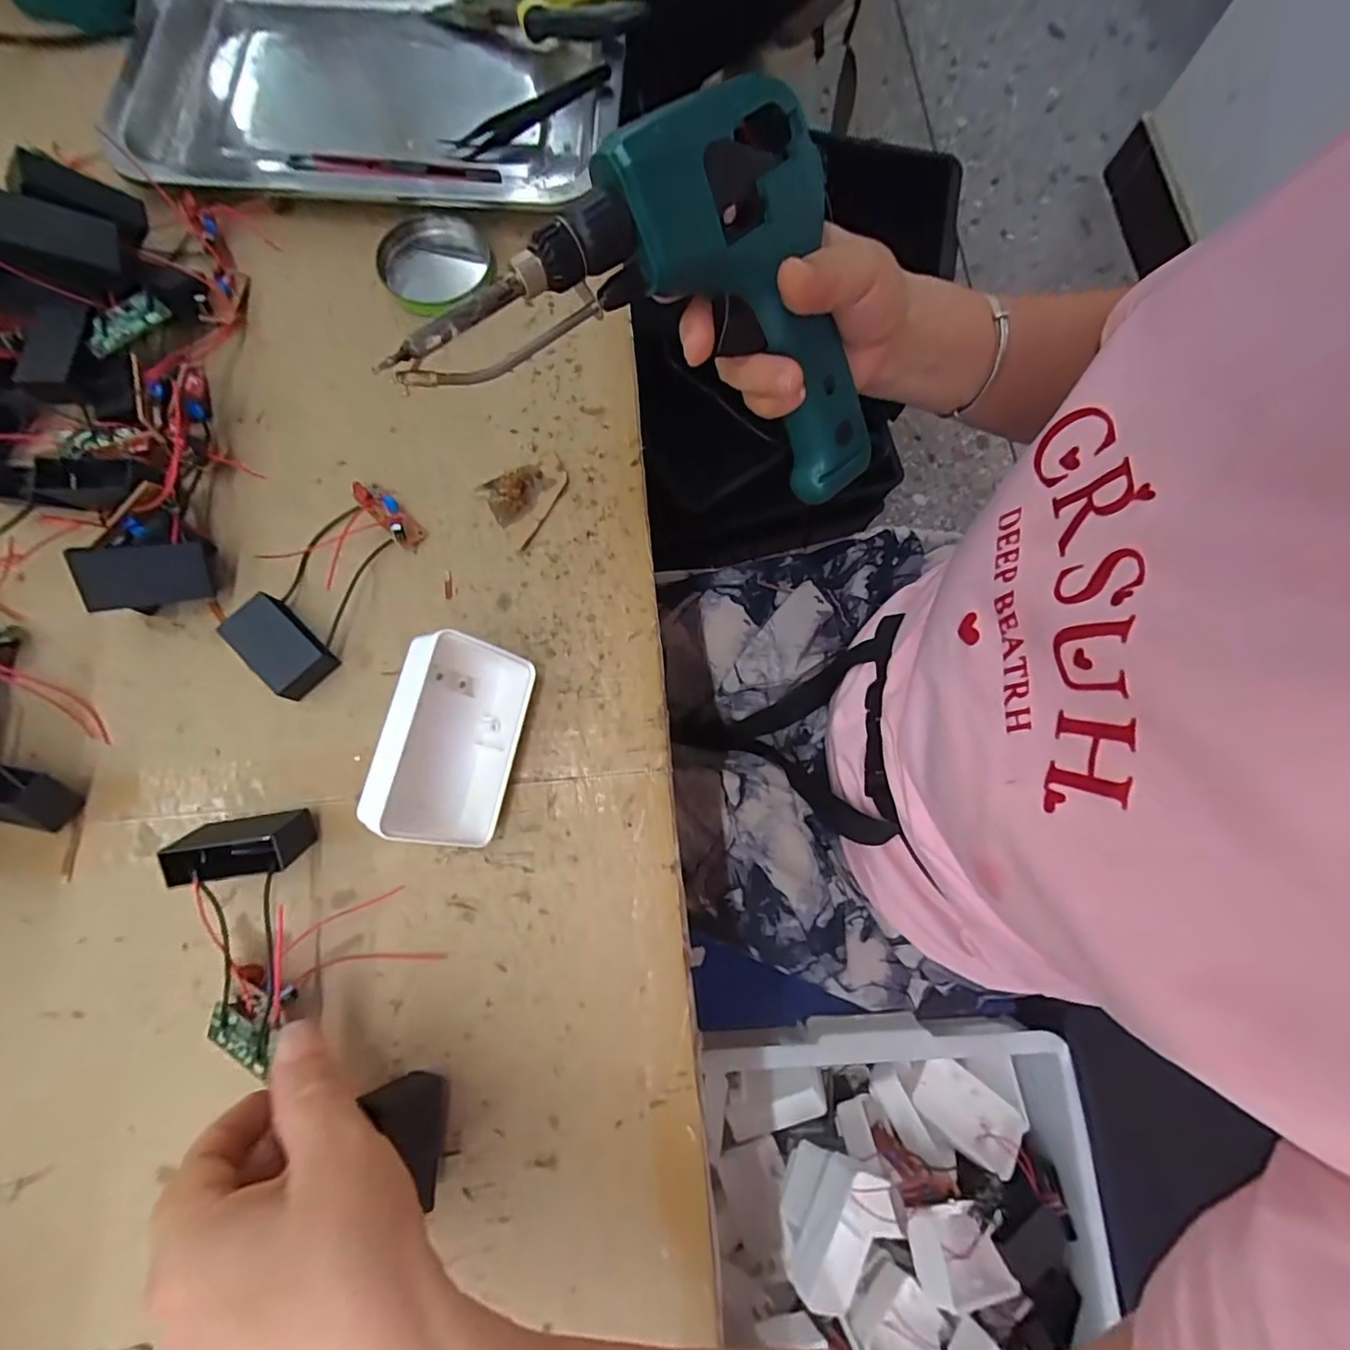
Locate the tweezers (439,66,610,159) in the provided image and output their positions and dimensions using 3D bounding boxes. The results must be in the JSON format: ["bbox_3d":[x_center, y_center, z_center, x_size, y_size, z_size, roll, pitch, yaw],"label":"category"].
[{"bbox_3d":[-0.094,-0.358,0.363,0.111,0.017,0.016,-18,78,9],"label":"tweezers"}]

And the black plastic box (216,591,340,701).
[{"bbox_3d":[-0.198,-0.015,0.286,0.049,0.018,0.029,43,79,8],"label":"black plastic box"}]

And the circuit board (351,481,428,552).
[{"bbox_3d":[-0.156,-0.089,0.307,0.046,0.014,0.015,44,80,8],"label":"circuit board"}]

